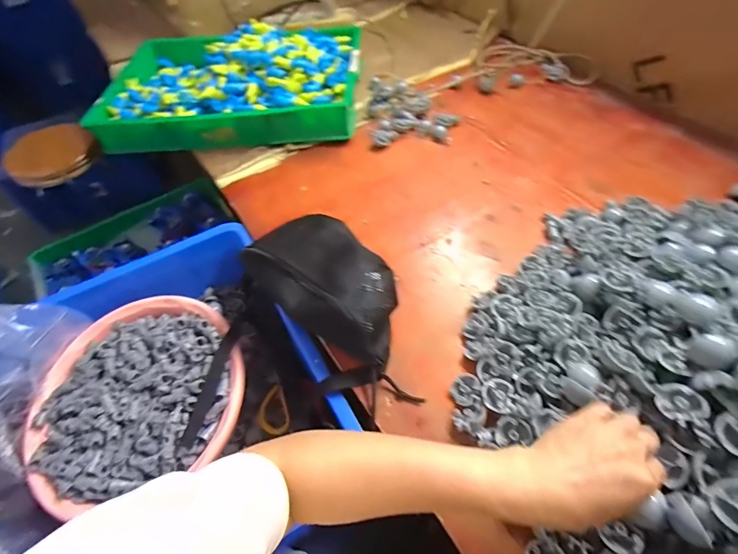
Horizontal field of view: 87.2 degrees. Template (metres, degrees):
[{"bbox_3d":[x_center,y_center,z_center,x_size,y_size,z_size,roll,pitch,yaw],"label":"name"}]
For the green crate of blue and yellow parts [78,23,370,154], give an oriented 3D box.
[{"bbox_3d":[-0.320,-0.465,0.897,0.592,0.121,0.409,-1,53,5],"label":"green crate of blue and yellow parts"}]

